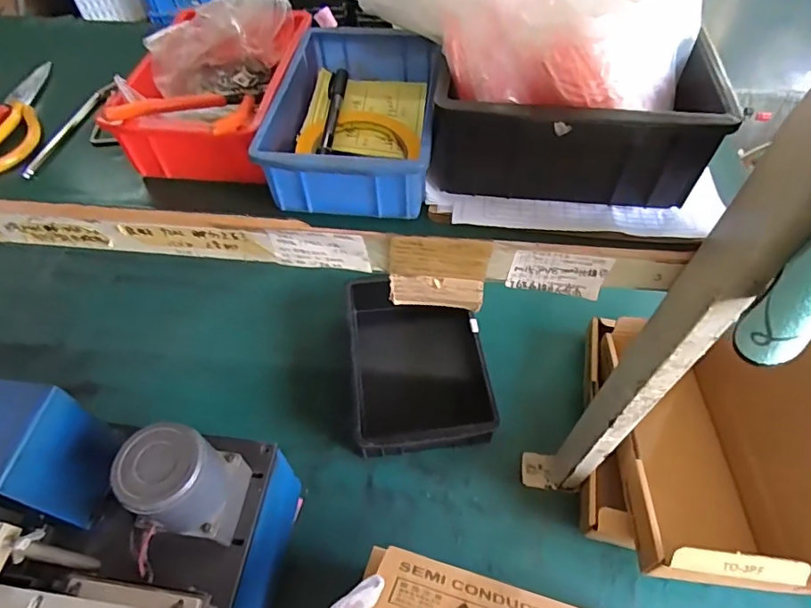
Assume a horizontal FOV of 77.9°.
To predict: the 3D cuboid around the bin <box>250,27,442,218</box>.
[{"bbox_3d":[-0.038,-0.165,0.431,0.125,0.054,0.195,4,55,5],"label":"bin"}]

